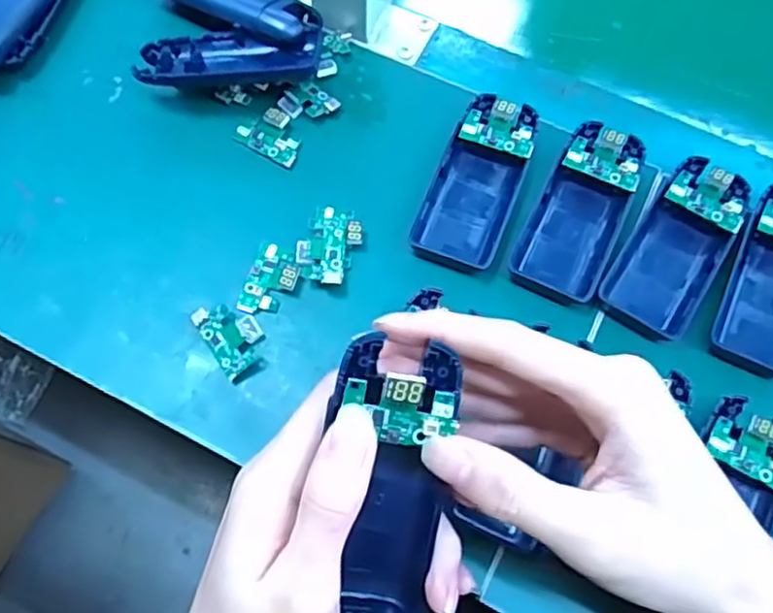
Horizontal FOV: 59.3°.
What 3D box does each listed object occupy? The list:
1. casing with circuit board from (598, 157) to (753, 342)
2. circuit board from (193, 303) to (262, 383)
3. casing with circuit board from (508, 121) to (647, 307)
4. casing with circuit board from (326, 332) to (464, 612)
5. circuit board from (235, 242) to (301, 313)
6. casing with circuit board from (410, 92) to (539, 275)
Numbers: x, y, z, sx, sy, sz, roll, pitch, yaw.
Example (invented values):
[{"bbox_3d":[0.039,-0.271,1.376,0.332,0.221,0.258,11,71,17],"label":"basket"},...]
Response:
[{"bbox_3d":[0.153,-0.033,0.354,0.046,0.016,0.101,31,73,12],"label":"casing with circuit board"},{"bbox_3d":[-0.078,0.015,0.345,0.025,0.007,0.038,-32,72,-10],"label":"circuit board"},{"bbox_3d":[0.103,-0.052,0.362,0.045,0.013,0.100,22,71,9],"label":"casing with circuit board"},{"bbox_3d":[0.002,0.062,0.235,0.038,0.018,0.104,5,109,3],"label":"casing with circuit board"},{"bbox_3d":[-0.060,-0.015,0.353,0.026,0.009,0.040,16,71,7],"label":"circuit board"},{"bbox_3d":[0.050,-0.068,0.370,0.045,0.021,0.100,19,71,8],"label":"casing with circuit board"}]

